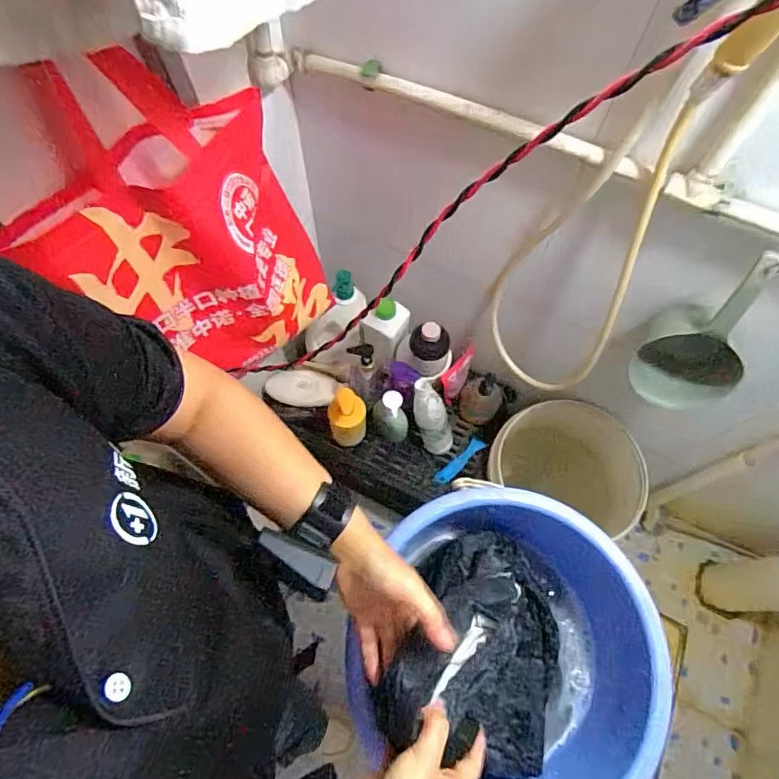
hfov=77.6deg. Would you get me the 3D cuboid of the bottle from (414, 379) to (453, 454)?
[{"bbox_3d":[0.088,0.067,0.993,0.050,0.238,0.061,27,66,33],"label":"bottle"}]

